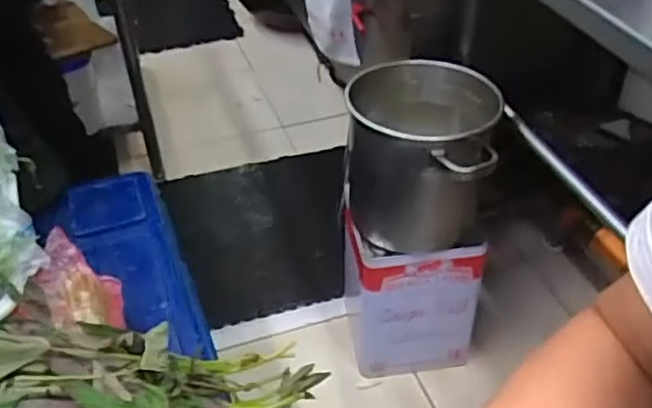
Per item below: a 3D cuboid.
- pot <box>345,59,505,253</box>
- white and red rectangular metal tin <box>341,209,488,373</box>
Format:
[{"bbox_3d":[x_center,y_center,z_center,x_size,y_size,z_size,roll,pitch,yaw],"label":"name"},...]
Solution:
[{"bbox_3d":[0.166,-0.083,1.204,0.255,0.267,0.254,0,40,0],"label":"pot"},{"bbox_3d":[0.172,0.141,1.408,0.248,0.353,0.266,-3,41,-3],"label":"white and red rectangular metal tin"}]

